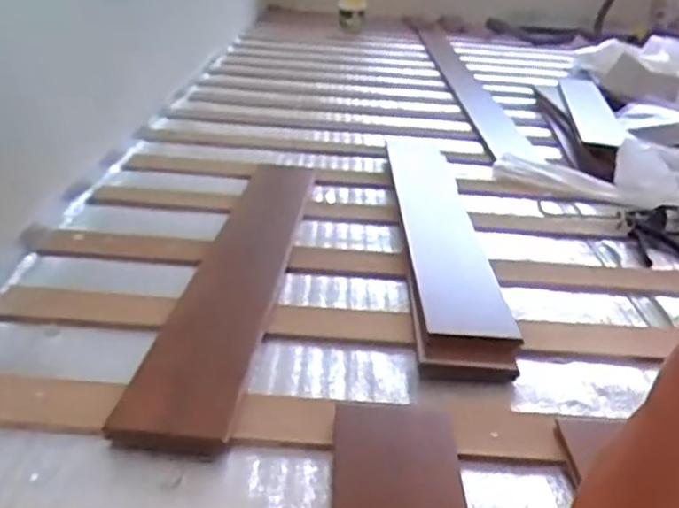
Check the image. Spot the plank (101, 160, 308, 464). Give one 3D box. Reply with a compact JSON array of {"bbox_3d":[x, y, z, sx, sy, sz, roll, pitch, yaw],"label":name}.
[{"bbox_3d":[-0.151,-0.007,1.139,0.131,0.029,0.968,5,24,2],"label":"plank"}]

